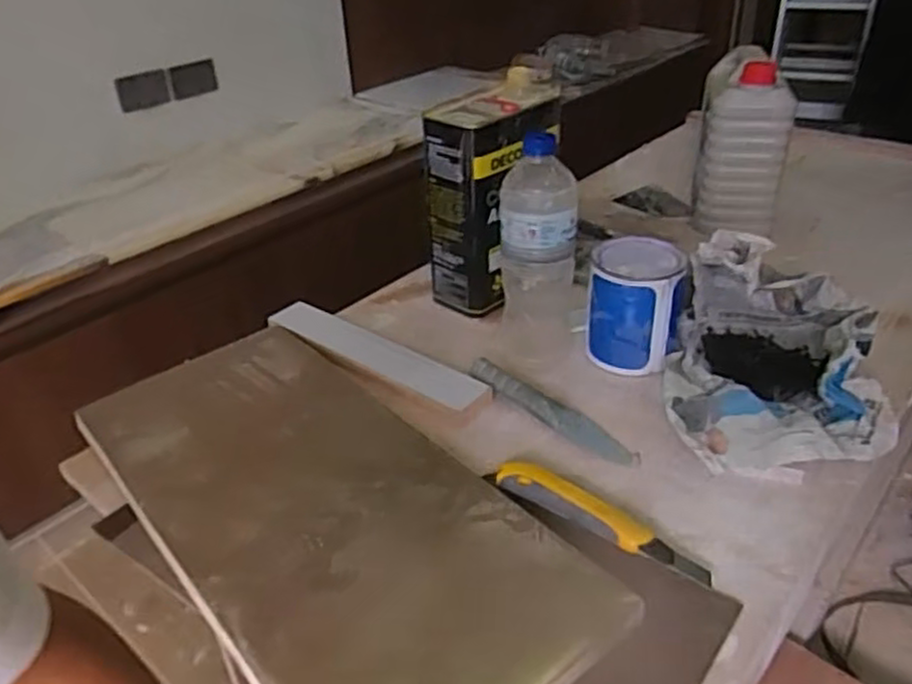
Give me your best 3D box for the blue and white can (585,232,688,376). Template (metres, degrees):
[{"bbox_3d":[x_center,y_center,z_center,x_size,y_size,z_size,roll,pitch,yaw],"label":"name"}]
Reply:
[{"bbox_3d":[0.197,-0.043,0.826,0.101,0.116,0.107,9,36,18],"label":"blue and white can"}]

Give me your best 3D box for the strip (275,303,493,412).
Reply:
[{"bbox_3d":[-0.092,0.009,0.848,0.306,0.007,0.069,22,41,33],"label":"strip"}]

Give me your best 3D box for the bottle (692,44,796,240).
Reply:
[{"bbox_3d":[0.417,-0.284,1.099,0.125,0.232,0.134,8,36,17],"label":"bottle"}]

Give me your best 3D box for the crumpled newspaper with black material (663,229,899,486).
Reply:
[{"bbox_3d":[0.325,-0.002,0.752,0.203,0.142,0.306,6,35,14],"label":"crumpled newspaper with black material"}]

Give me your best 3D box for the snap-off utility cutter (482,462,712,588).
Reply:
[{"bbox_3d":[0.119,0.148,0.630,0.194,0.021,0.035,19,34,28],"label":"snap-off utility cutter"}]

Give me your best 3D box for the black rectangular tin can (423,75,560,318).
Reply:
[{"bbox_3d":[0.051,-0.175,0.924,0.108,0.246,0.166,24,42,35],"label":"black rectangular tin can"}]

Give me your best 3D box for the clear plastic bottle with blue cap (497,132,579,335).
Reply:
[{"bbox_3d":[0.085,-0.085,0.781,0.077,0.236,0.060,0,34,5],"label":"clear plastic bottle with blue cap"}]

